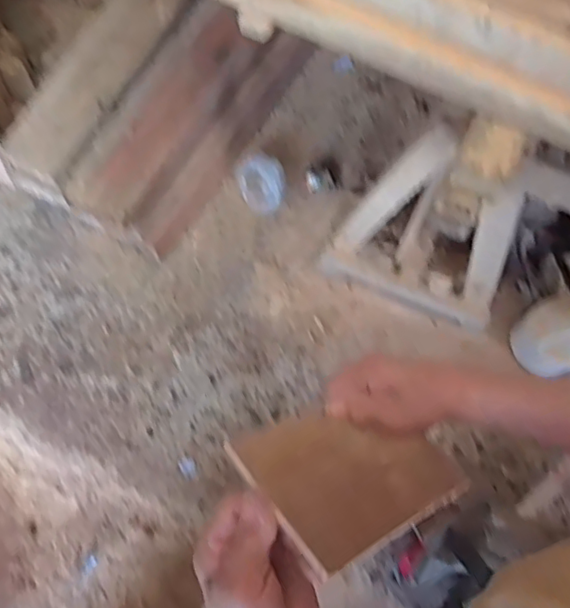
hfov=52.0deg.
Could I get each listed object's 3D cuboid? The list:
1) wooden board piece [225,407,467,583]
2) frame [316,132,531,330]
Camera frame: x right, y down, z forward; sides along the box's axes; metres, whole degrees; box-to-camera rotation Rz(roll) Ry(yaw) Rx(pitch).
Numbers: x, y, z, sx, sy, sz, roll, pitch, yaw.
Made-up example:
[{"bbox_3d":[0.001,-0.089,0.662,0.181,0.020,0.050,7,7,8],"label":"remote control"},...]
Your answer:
[{"bbox_3d":[0.056,0.126,0.456,0.183,0.009,0.115,-9,49,-42],"label":"wooden board piece"},{"bbox_3d":[0.290,-0.118,1.176,0.369,0.645,0.107,23,74,6],"label":"frame"}]

